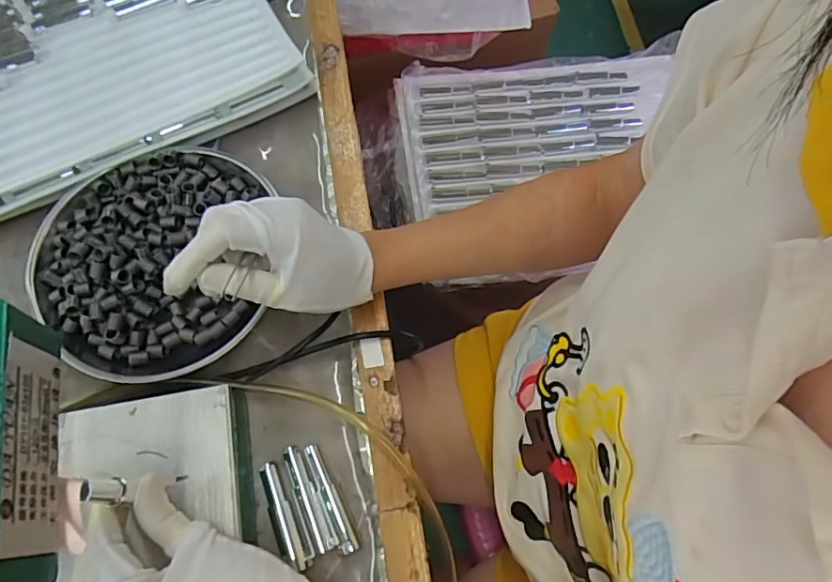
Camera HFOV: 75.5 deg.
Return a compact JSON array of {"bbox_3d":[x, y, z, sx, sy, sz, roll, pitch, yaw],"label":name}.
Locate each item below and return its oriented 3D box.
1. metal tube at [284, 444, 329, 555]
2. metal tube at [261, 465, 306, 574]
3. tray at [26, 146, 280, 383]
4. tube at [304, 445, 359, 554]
[{"bbox_3d":[-0.081,0.150,0.394,0.012,0.013,0.078,-22,71,-11],"label":"metal tube"},{"bbox_3d":[-0.098,0.163,0.392,0.016,0.010,0.076,-20,70,-11],"label":"metal tube"},{"bbox_3d":[-0.209,-0.033,0.447,0.190,0.028,0.202,1,68,-2],"label":"tray"},{"bbox_3d":[-0.063,0.151,0.395,0.013,0.014,0.080,-23,71,-12],"label":"tube"}]

